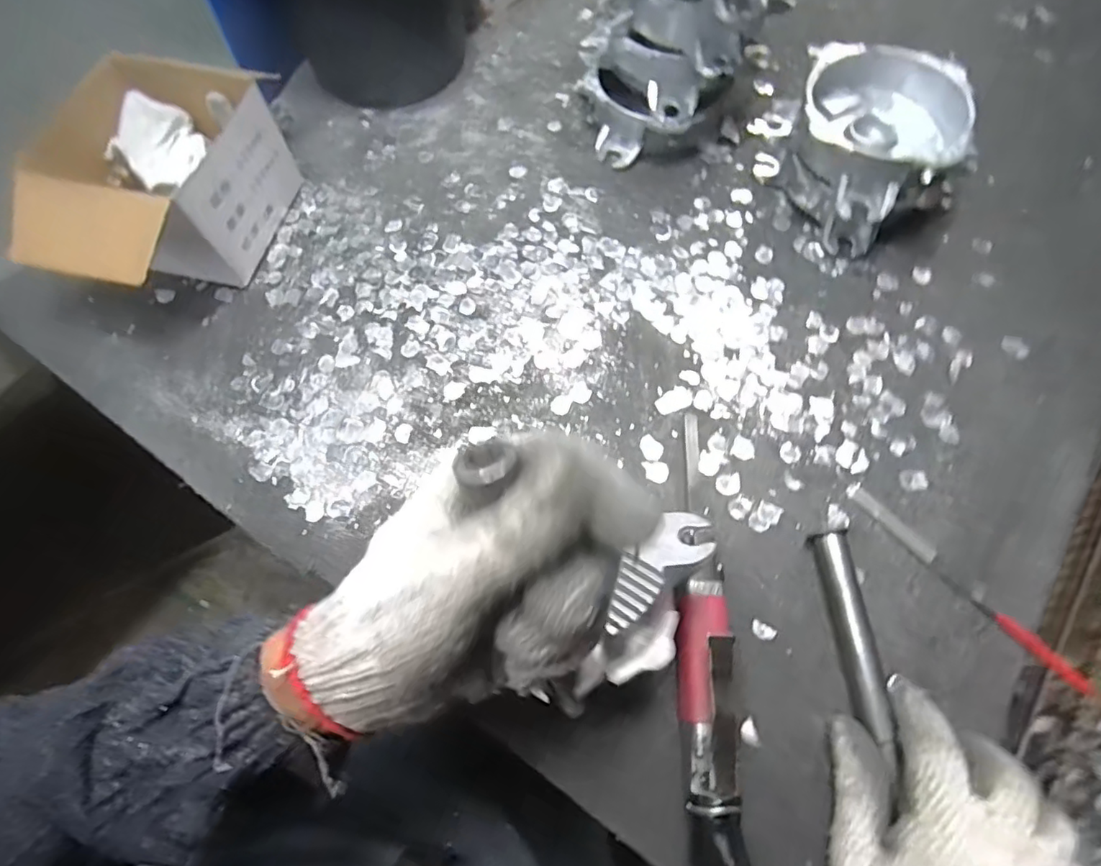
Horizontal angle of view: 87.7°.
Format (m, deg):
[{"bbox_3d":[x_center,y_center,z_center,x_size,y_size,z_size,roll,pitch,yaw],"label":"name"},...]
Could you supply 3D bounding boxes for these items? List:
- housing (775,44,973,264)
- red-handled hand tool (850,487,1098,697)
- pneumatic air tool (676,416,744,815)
[{"bbox_3d":[0.271,-0.246,0.487,0.130,0.088,0.142,-1,66,2],"label":"housing"},{"bbox_3d":[0.272,0.099,0.377,0.013,0.008,0.170,-37,70,-14],"label":"red-handled hand tool"},{"bbox_3d":[0.095,0.118,0.356,0.038,0.049,0.203,-2,66,1],"label":"pneumatic air tool"}]

